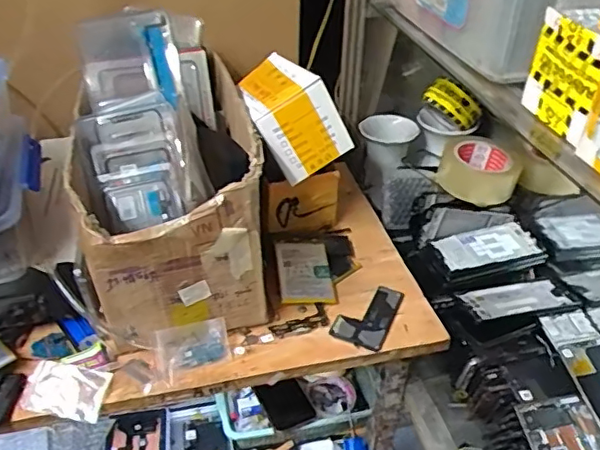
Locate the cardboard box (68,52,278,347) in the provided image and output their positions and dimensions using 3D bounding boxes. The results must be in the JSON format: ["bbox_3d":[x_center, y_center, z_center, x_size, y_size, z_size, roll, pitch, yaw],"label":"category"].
[{"bbox_3d":[-0.147,-0.032,0.687,0.191,0.190,0.298,-8,38,-13],"label":"cardboard box"}]

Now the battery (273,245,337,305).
[{"bbox_3d":[0.006,0.058,0.714,0.067,0.006,0.090,-1,52,-8],"label":"battery"}]

